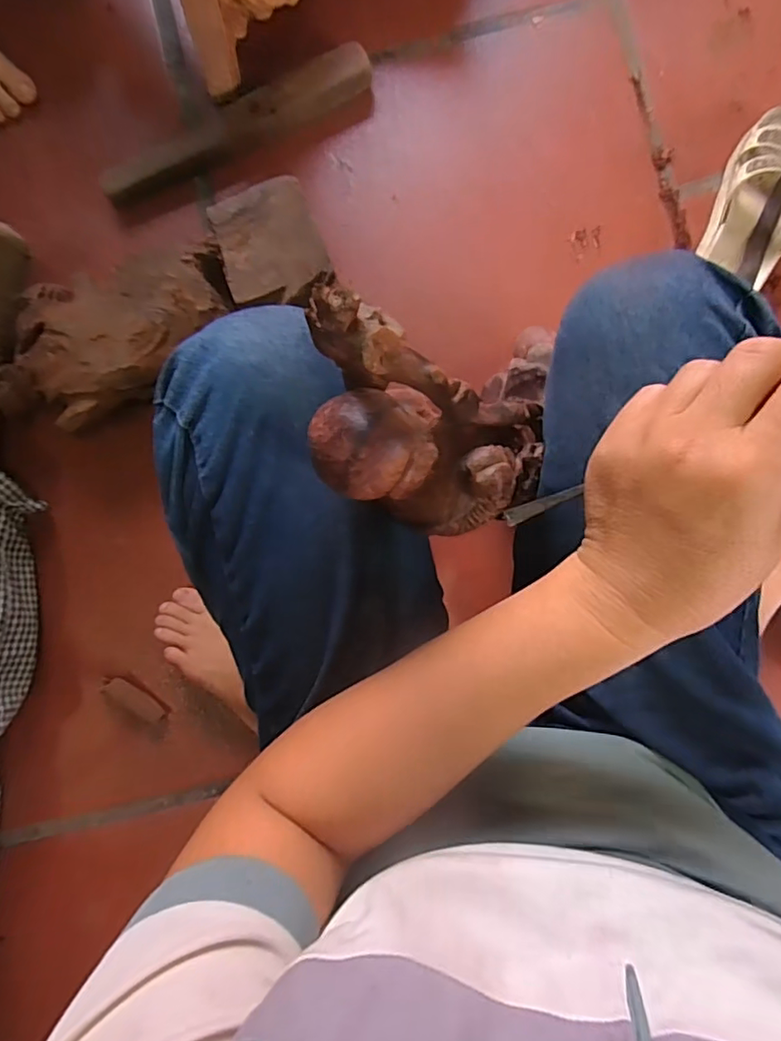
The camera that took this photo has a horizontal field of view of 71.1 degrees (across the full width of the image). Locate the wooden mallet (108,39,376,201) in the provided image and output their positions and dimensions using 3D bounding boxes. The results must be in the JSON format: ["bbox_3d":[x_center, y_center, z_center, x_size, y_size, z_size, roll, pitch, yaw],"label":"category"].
[{"bbox_3d":[-0.174,-0.446,0.623,0.318,0.037,0.056,-24,87,3],"label":"wooden mallet"}]

